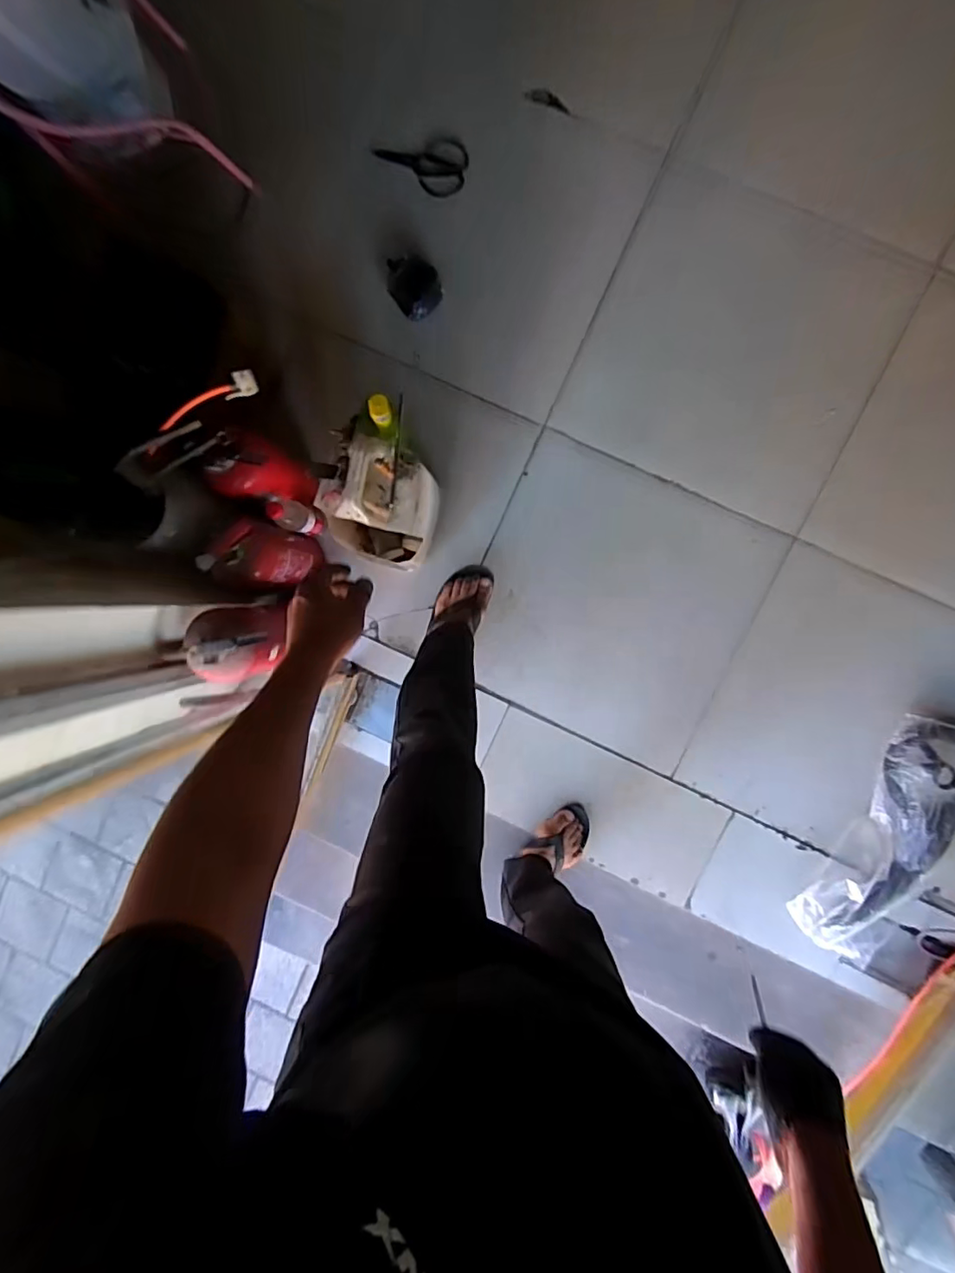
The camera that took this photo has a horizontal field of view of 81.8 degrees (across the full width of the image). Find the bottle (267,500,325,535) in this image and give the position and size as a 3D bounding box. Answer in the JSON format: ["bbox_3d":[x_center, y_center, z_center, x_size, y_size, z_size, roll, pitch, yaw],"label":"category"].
[{"bbox_3d":[-0.381,-0.249,1.143,0.056,0.184,0.060,0,95,5],"label":"bottle"}]

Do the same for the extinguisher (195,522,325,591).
[{"bbox_3d":[-0.417,-0.166,1.122,0.106,0.317,0.116,18,96,3],"label":"extinguisher"}]

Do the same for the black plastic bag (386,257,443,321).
[{"bbox_3d":[-0.136,-0.762,1.197,0.112,0.077,0.126,-27,91,9],"label":"black plastic bag"}]

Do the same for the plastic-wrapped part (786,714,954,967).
[{"bbox_3d":[0.897,0.445,1.195,0.196,0.053,0.541,28,98,4],"label":"plastic-wrapped part"}]

